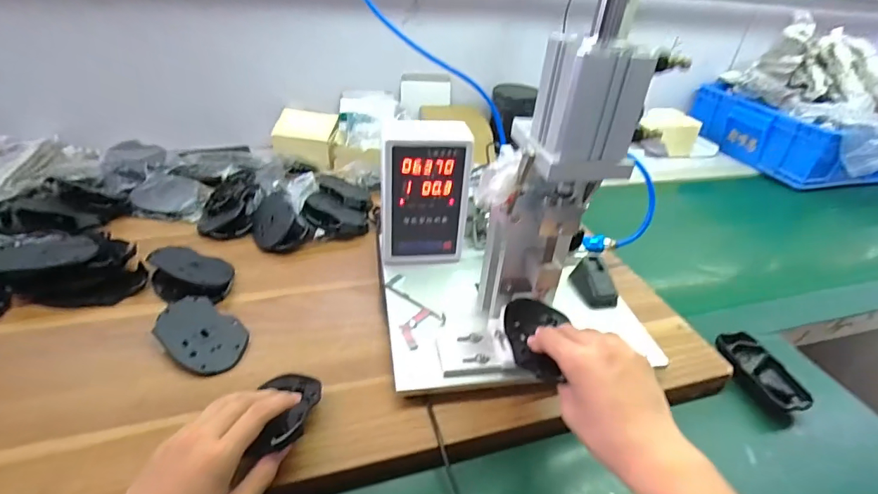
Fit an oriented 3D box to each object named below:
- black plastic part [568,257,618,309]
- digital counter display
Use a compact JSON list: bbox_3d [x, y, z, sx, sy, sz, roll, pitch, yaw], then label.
[{"bbox_3d":[0.199,0.045,0.569,0.041,0.038,0.062,-9,38,-19],"label":"black plastic part"},{"bbox_3d":[-0.021,-0.063,0.583,0.108,0.194,0.055,-2,36,-10],"label":"digital counter display"}]

